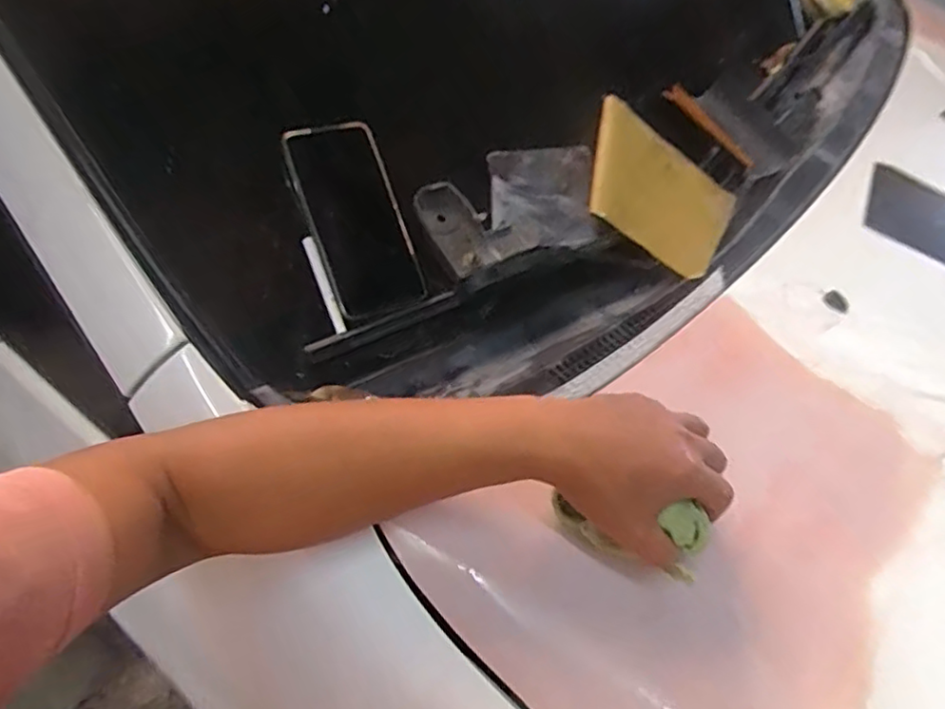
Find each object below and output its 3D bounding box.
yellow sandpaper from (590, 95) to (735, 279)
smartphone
[{"bbox_3d":[0.194,-0.173,0.686,0.167,0.011,0.149,31,61,-11],"label":"yellow sandpaper"},{"bbox_3d":[-0.098,-0.115,0.547,0.082,0.015,0.165,-19,87,-24],"label":"smartphone"}]

